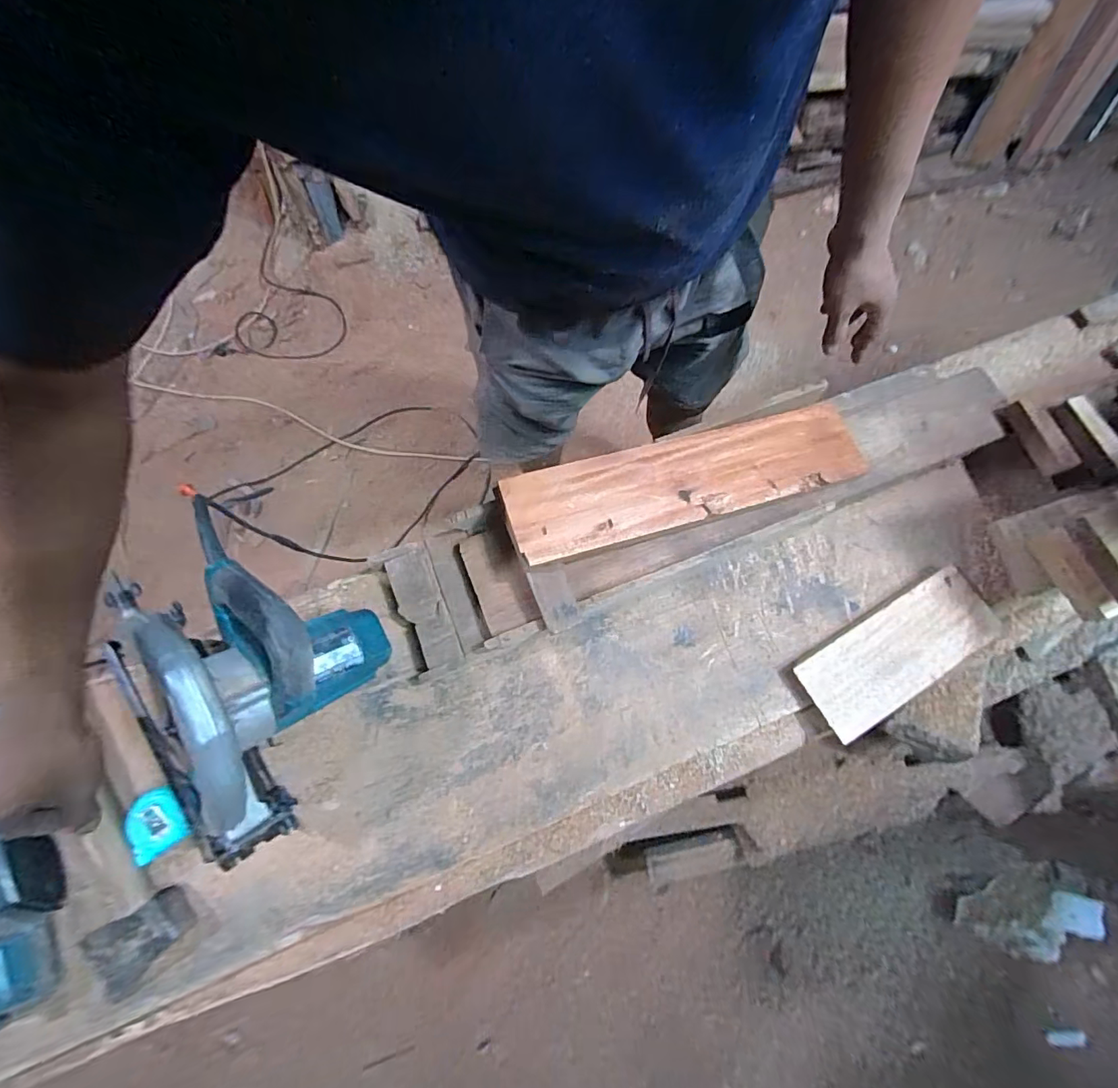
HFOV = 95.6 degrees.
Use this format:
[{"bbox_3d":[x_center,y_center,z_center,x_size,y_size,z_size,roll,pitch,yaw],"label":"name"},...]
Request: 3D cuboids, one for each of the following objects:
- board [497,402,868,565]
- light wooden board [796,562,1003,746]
[{"bbox_3d":[0.158,-0.083,0.604,0.445,0.019,0.111,-14,72,-14],"label":"board"},{"bbox_3d":[0.434,0.136,0.649,0.267,0.028,0.106,-30,78,-6],"label":"light wooden board"}]

